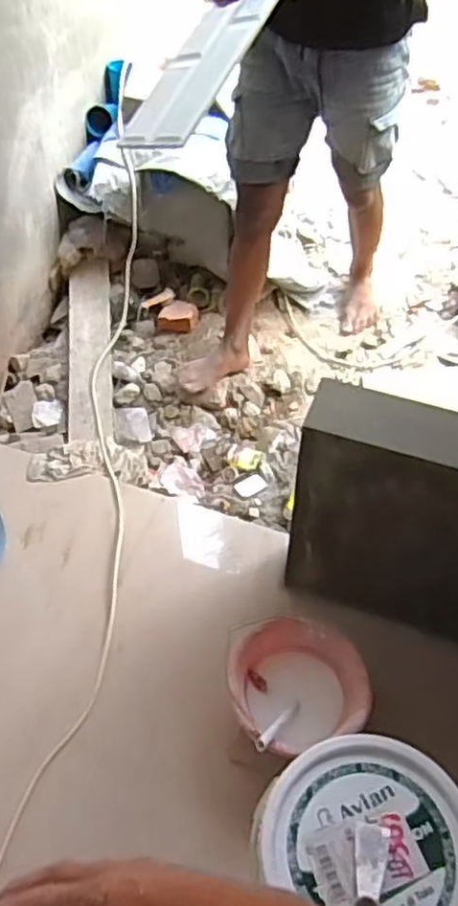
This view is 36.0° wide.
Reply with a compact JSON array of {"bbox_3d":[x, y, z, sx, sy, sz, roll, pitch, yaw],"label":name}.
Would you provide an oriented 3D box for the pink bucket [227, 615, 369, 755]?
[{"bbox_3d":[0.126,0.444,1.326,0.240,0.156,0.223,0,52,0],"label":"pink bucket"}]

